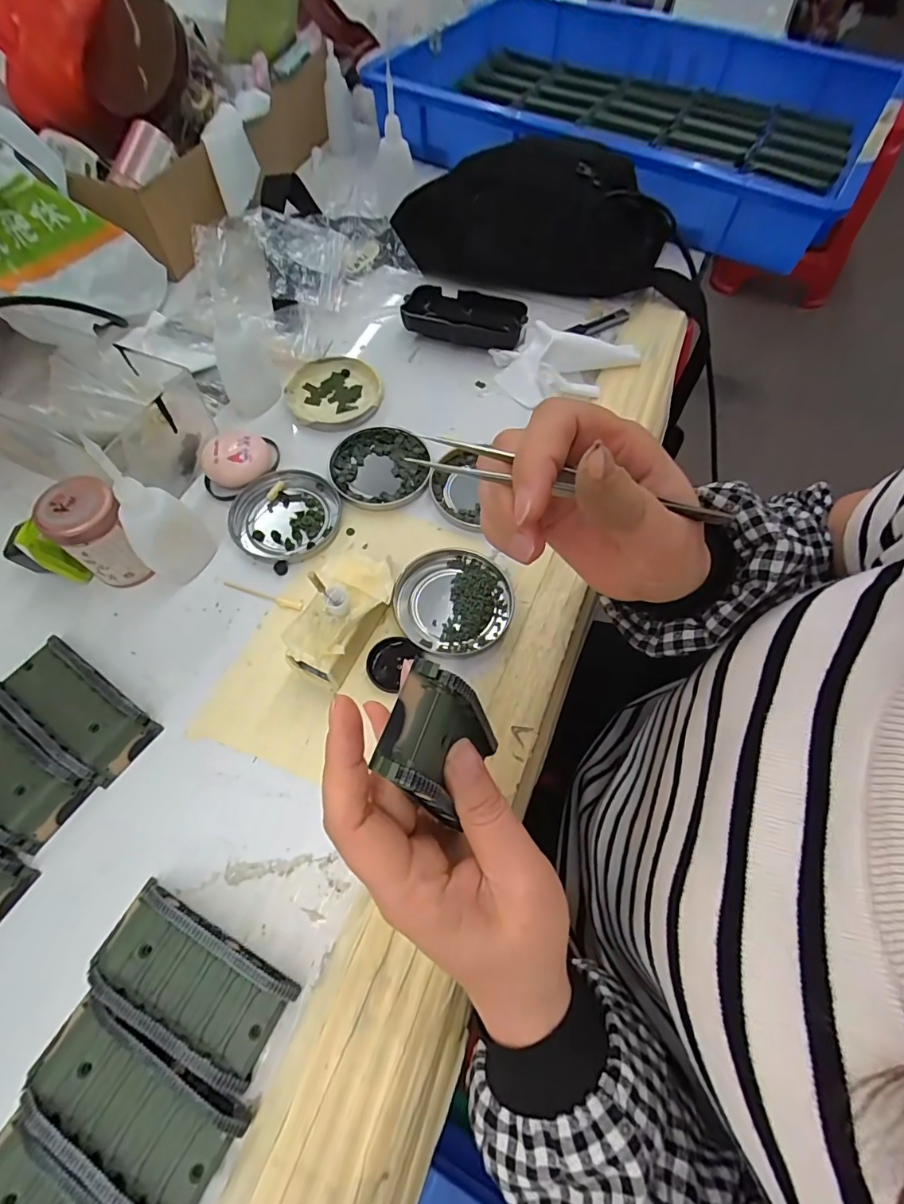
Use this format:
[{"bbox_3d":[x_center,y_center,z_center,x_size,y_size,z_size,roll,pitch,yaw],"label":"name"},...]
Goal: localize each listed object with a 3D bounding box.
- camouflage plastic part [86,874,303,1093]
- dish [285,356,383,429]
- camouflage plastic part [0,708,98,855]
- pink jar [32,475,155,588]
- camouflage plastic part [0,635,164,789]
[{"bbox_3d":[-0.127,0.181,0.239,0.096,0.020,0.043,28,66,12],"label":"camouflage plastic part"},{"bbox_3d":[-0.100,-0.177,0.425,0.079,0.014,0.071,-16,65,-9],"label":"dish"},{"bbox_3d":[-0.255,0.094,0.282,0.095,0.019,0.044,31,67,13],"label":"camouflage plastic part"},{"bbox_3d":[-0.226,-0.043,0.324,0.045,0.066,0.043,1,64,-1],"label":"pink jar"},{"bbox_3d":[-0.225,0.064,0.297,0.094,0.019,0.043,33,68,14],"label":"camouflage plastic part"}]

